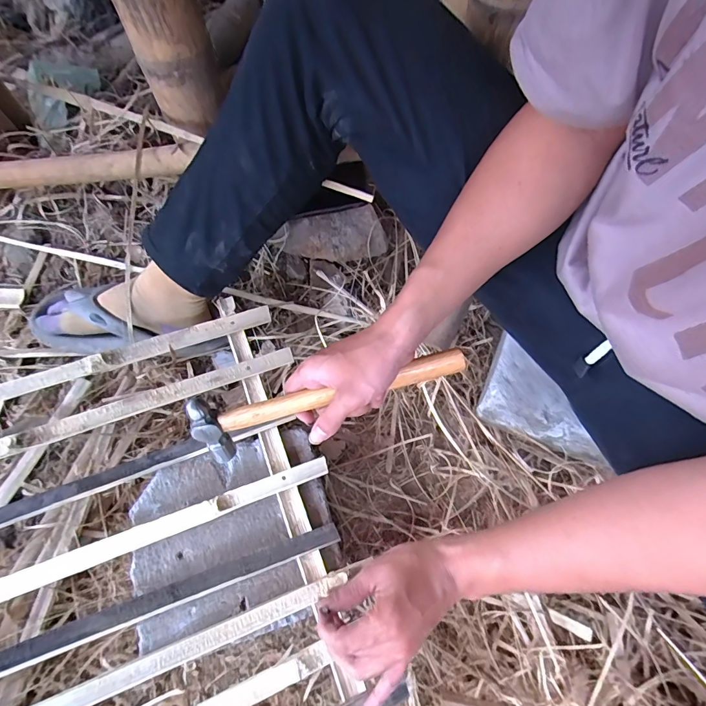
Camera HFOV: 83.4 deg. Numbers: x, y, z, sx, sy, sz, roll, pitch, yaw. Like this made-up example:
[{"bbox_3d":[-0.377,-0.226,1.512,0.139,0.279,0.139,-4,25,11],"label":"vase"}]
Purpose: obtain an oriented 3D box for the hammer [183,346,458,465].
[{"bbox_3d":[-0.025,0.040,0.388,0.264,0.074,0.025,-16,29,3],"label":"hammer"}]

